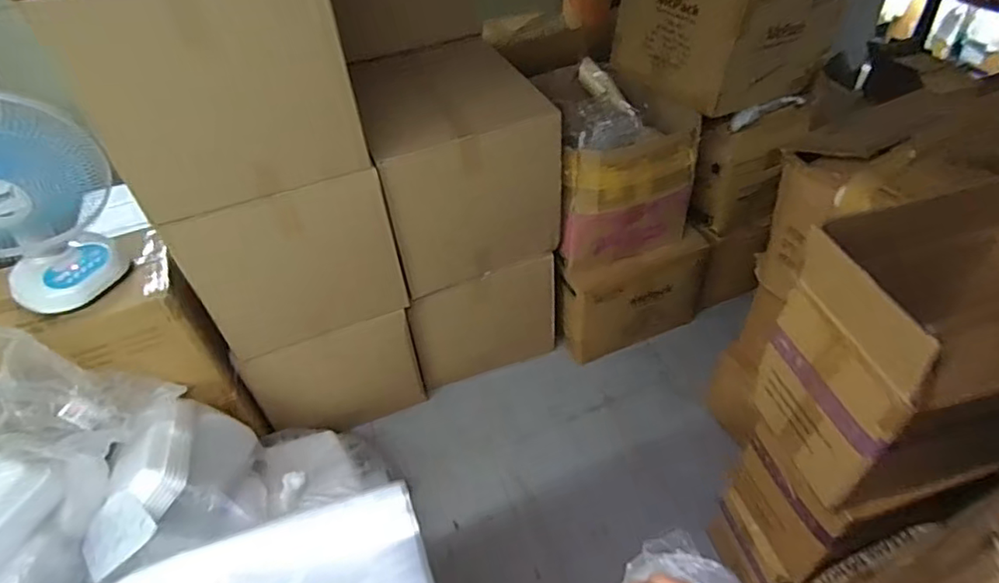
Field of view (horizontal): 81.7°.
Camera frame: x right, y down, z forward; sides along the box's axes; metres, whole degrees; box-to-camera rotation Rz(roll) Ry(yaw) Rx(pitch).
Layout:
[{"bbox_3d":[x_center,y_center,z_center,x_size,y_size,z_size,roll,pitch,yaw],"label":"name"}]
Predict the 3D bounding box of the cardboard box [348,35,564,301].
[{"bbox_3d":[-0.112,-0.333,1.529,0.433,0.464,0.433,-18,45,-11],"label":"cardboard box"}]

